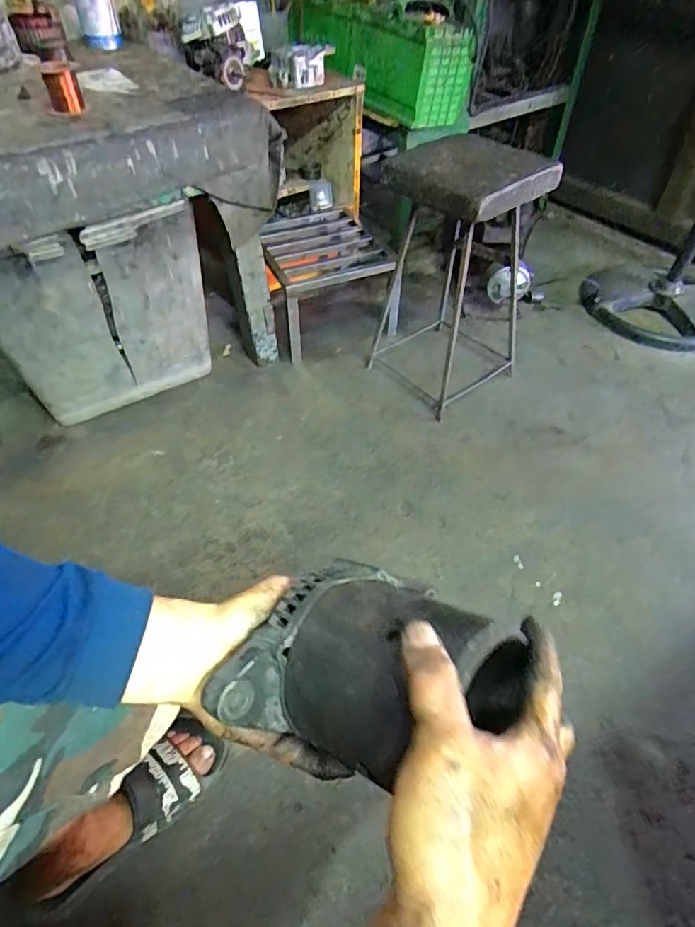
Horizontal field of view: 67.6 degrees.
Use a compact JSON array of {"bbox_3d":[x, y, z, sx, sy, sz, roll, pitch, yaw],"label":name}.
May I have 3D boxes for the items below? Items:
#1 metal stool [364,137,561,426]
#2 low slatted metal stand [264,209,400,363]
[{"bbox_3d":[0.232,-0.409,1.131,0.294,0.473,0.277,-31,57,-24],"label":"metal stool"},{"bbox_3d":[-0.066,-0.500,1.377,0.295,0.206,0.431,-15,52,-12],"label":"low slatted metal stand"}]

